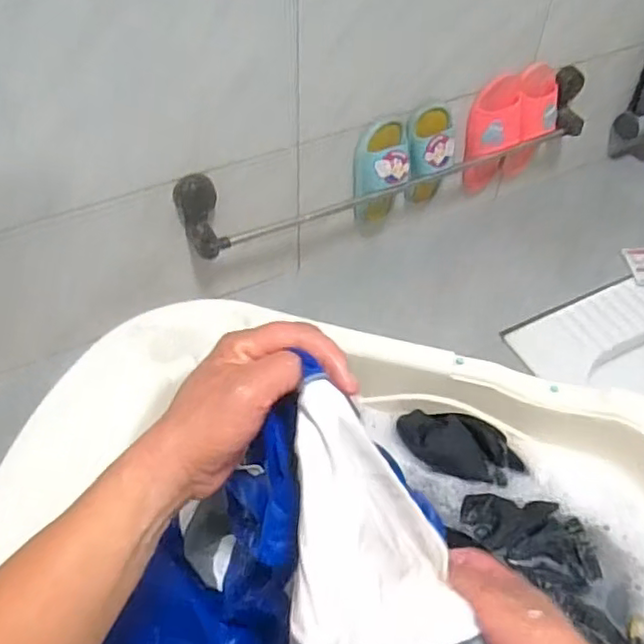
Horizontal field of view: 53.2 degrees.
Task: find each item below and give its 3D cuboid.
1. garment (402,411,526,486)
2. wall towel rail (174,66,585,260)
[{"bbox_3d":[0.179,0.161,0.833,0.166,0.035,0.074,14,51,10],"label":"garment"},{"bbox_3d":[0.147,-0.269,1.112,0.806,0.165,0.078,-22,54,-19],"label":"wall towel rail"}]

